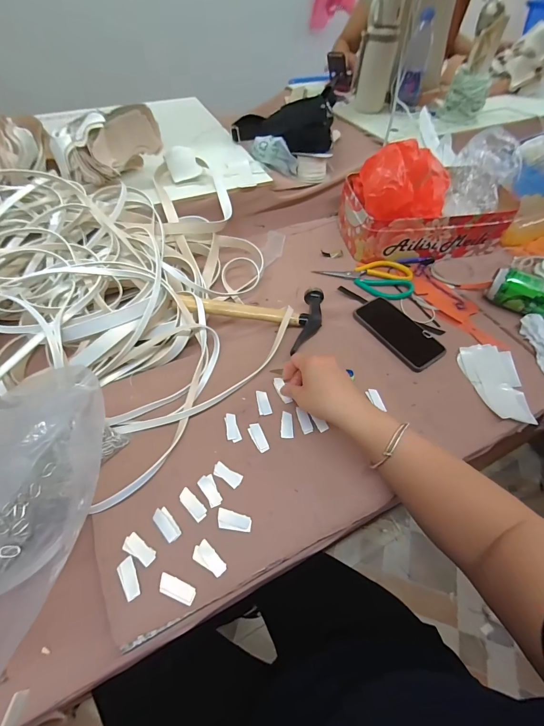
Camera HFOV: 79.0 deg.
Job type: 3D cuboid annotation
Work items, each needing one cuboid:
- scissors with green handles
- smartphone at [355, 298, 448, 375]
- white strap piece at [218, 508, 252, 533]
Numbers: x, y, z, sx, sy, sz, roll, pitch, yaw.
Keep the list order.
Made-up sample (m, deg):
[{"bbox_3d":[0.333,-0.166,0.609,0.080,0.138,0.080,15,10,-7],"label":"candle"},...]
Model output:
[{"bbox_3d":[0.183,-0.172,0.651,0.183,0.020,0.087,13,55,6],"label":"scissors with green handles"},{"bbox_3d":[0.216,-0.056,0.565,0.075,0.007,0.154,-30,61,-21],"label":"smartphone"},{"bbox_3d":[-0.043,0.179,0.372,0.040,0.004,0.019,14,55,7],"label":"white strap piece"}]

